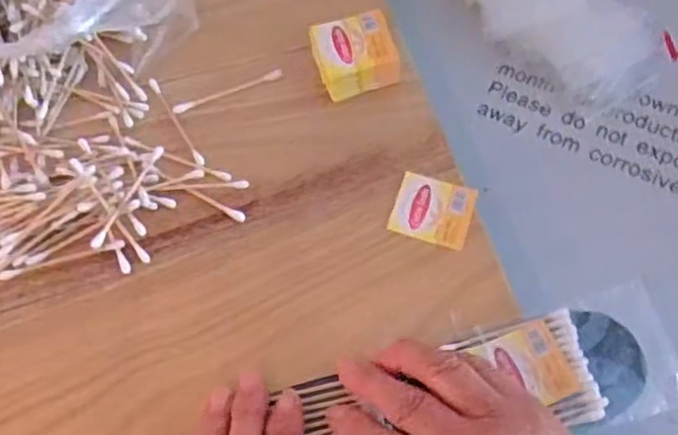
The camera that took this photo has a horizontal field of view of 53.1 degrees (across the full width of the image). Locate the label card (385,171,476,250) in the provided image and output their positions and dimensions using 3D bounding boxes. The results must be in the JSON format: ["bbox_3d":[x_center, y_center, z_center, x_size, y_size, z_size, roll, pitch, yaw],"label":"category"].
[{"bbox_3d":[0.053,-0.005,0.384,0.042,0.004,0.039,16,68,10],"label":"label card"}]

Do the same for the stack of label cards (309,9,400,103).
[{"bbox_3d":[0.009,-0.099,0.413,0.047,0.024,0.040,-15,66,-4],"label":"stack of label cards"}]

